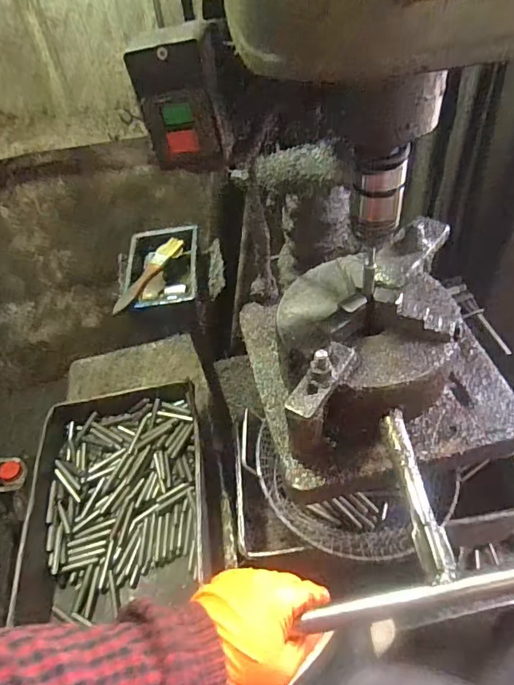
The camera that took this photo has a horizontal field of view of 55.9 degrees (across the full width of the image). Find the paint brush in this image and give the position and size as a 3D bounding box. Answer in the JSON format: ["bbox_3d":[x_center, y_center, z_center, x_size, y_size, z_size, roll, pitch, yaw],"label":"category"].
[{"bbox_3d":[-0.147,-0.093,0.648,0.027,0.010,0.149,16,53,18],"label":"paint brush"}]

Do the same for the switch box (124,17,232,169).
[{"bbox_3d":[-0.053,-0.182,0.362,0.068,0.089,0.049,-6,50,0],"label":"switch box"}]

